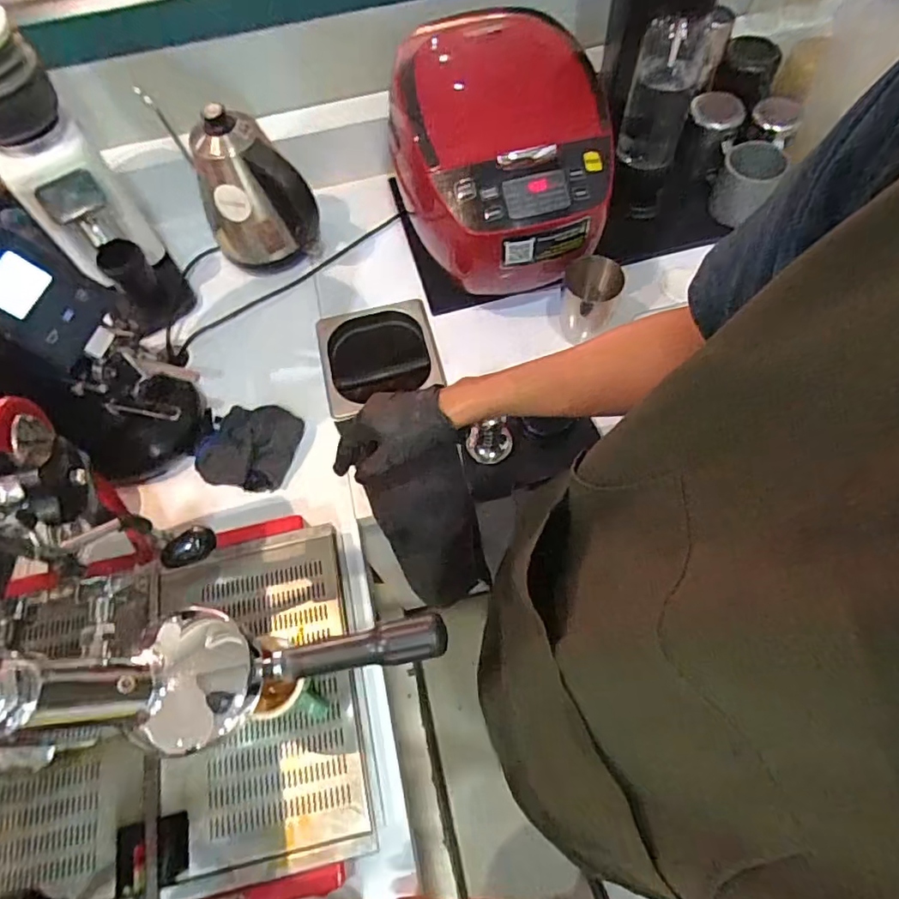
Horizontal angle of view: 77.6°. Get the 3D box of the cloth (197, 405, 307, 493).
[{"bbox_3d":[-0.255,-0.009,0.716,0.122,0.038,0.122,19,66,12],"label":"cloth"}]

